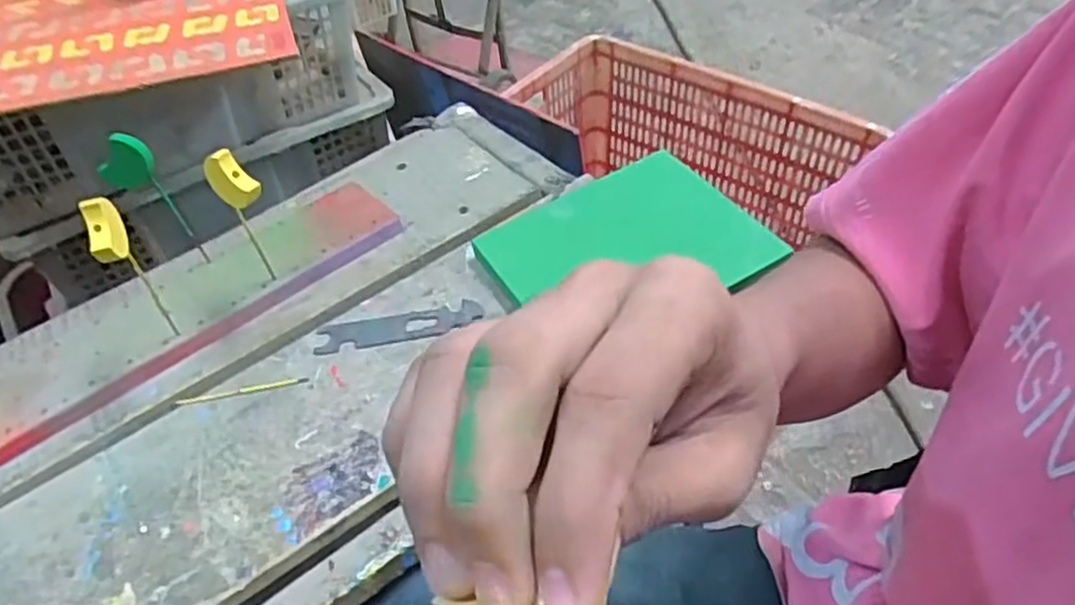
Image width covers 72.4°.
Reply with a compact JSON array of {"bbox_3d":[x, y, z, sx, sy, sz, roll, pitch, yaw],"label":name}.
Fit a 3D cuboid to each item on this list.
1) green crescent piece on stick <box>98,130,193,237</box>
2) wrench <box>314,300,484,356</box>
[{"bbox_3d":[-0.335,-0.098,0.617,0.045,0.098,0.009,-8,46,-1],"label":"green crescent piece on stick"},{"bbox_3d":[-0.113,0.021,0.599,0.136,0.004,0.032,-9,47,4],"label":"wrench"}]

